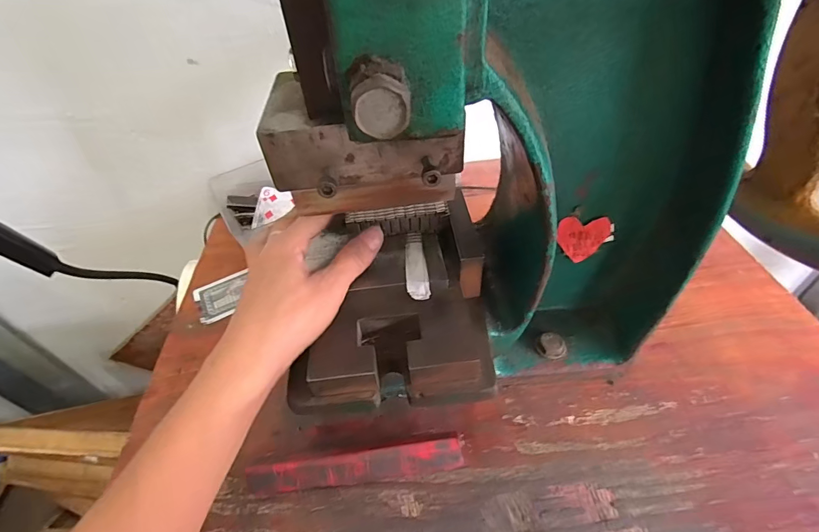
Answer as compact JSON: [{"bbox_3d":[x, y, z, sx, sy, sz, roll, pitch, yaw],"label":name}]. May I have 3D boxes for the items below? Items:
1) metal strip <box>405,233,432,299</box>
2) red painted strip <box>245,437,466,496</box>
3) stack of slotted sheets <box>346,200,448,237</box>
[{"bbox_3d":[0.004,-0.001,0.280,0.015,0.008,0.056,-7,45,-1],"label":"metal strip"},{"bbox_3d":[-0.038,0.145,0.283,0.149,0.022,0.017,-8,44,-2],"label":"red painted strip"},{"bbox_3d":[-0.008,-0.033,0.290,0.072,0.024,0.007,-3,44,-4],"label":"stack of slotted sheets"}]

